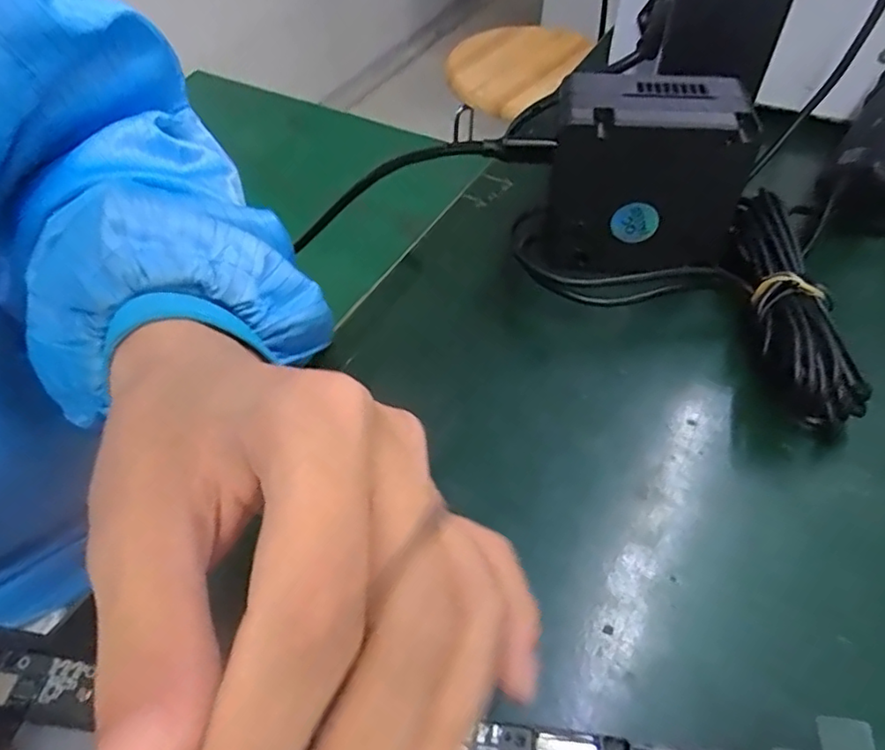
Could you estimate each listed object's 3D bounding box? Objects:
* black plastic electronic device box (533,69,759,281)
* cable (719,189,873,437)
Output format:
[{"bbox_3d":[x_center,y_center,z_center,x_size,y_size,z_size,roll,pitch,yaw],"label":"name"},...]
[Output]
[{"bbox_3d":[0.088,-0.087,0.264,0.080,0.072,0.049,15,53,10],"label":"black plastic electronic device box"},{"bbox_3d":[0.135,-0.028,0.234,0.029,0.022,0.102,-9,70,-5],"label":"cable"}]

